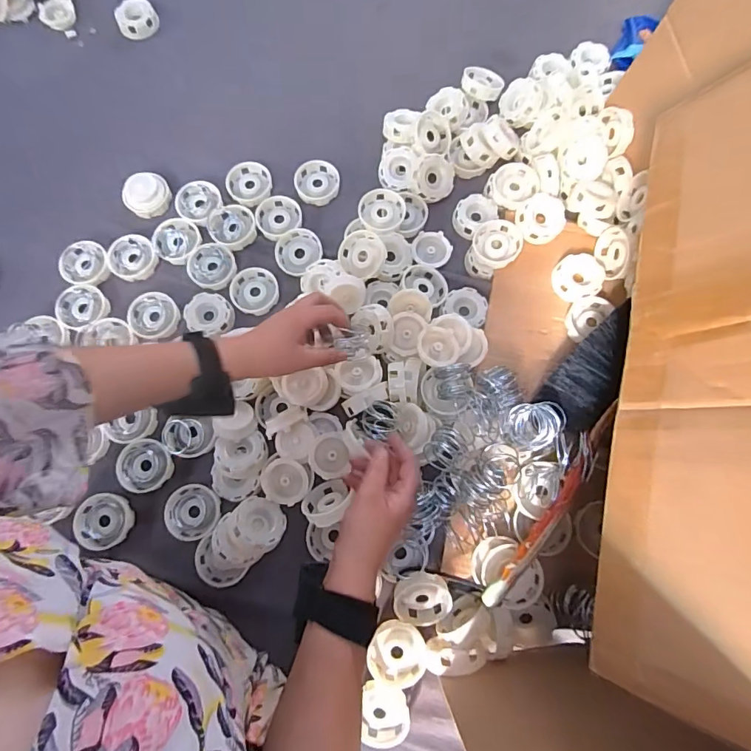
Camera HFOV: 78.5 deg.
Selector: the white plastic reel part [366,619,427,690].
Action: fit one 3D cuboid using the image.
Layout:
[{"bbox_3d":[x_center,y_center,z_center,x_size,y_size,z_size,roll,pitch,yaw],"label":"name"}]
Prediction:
[{"bbox_3d":[0.024,0.289,0.480,0.056,0.020,0.056,16,78,3],"label":"white plastic reel part"}]

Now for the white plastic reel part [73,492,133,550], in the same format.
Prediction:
[{"bbox_3d":[-0.315,0.169,0.532,0.060,0.012,0.061,0,77,0],"label":"white plastic reel part"}]

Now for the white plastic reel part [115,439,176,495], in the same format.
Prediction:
[{"bbox_3d":[-0.277,0.109,0.553,0.060,0.013,0.060,-28,79,-6],"label":"white plastic reel part"}]

